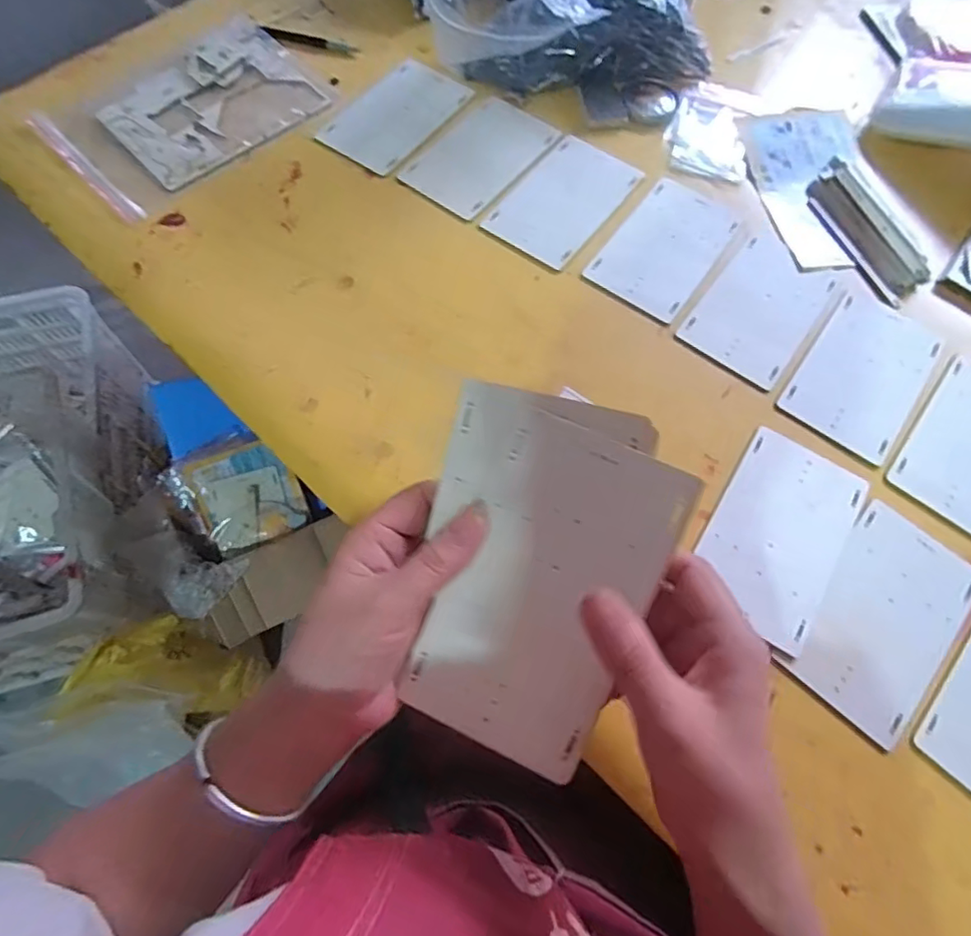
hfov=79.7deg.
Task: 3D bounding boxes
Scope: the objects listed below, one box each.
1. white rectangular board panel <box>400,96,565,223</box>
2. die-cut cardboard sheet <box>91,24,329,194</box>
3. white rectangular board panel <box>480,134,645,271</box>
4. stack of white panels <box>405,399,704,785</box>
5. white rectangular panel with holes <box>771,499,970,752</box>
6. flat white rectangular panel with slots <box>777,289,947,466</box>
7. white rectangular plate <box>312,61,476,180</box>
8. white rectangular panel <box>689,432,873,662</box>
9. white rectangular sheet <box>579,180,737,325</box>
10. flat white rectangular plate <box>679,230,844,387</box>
[{"bbox_3d":[-0.003,-0.340,0.631,0.103,0.004,0.170,35,69,12],"label":"white rectangular board panel"},{"bbox_3d":[-0.300,-0.402,0.641,0.213,0.009,0.155,-41,74,-18],"label":"die-cut cardboard sheet"},{"bbox_3d":[0.083,-0.282,0.607,0.102,0.006,0.166,33,69,11],"label":"white rectangular board panel"},{"bbox_3d":[0.031,0.064,0.299,0.096,0.006,0.168,24,93,9],"label":"stack of white panels"},{"bbox_3d":[0.306,0.113,0.443,0.096,0.004,0.172,40,70,14],"label":"white rectangular panel with holes"},{"bbox_3d":[0.352,-0.093,0.538,0.100,0.004,0.178,36,70,12],"label":"flat white rectangular panel with slots"},{"bbox_3d":[-0.102,-0.399,0.653,0.102,0.004,0.173,32,69,11],"label":"white rectangular plate"},{"bbox_3d":[0.235,0.051,0.467,0.099,0.005,0.161,32,69,11],"label":"white rectangular panel"},{"bbox_3d":[0.181,-0.224,0.587,0.099,0.004,0.163,34,69,11],"label":"white rectangular sheet"},{"bbox_3d":[0.268,-0.157,0.560,0.098,0.004,0.170,36,70,12],"label":"flat white rectangular plate"}]

